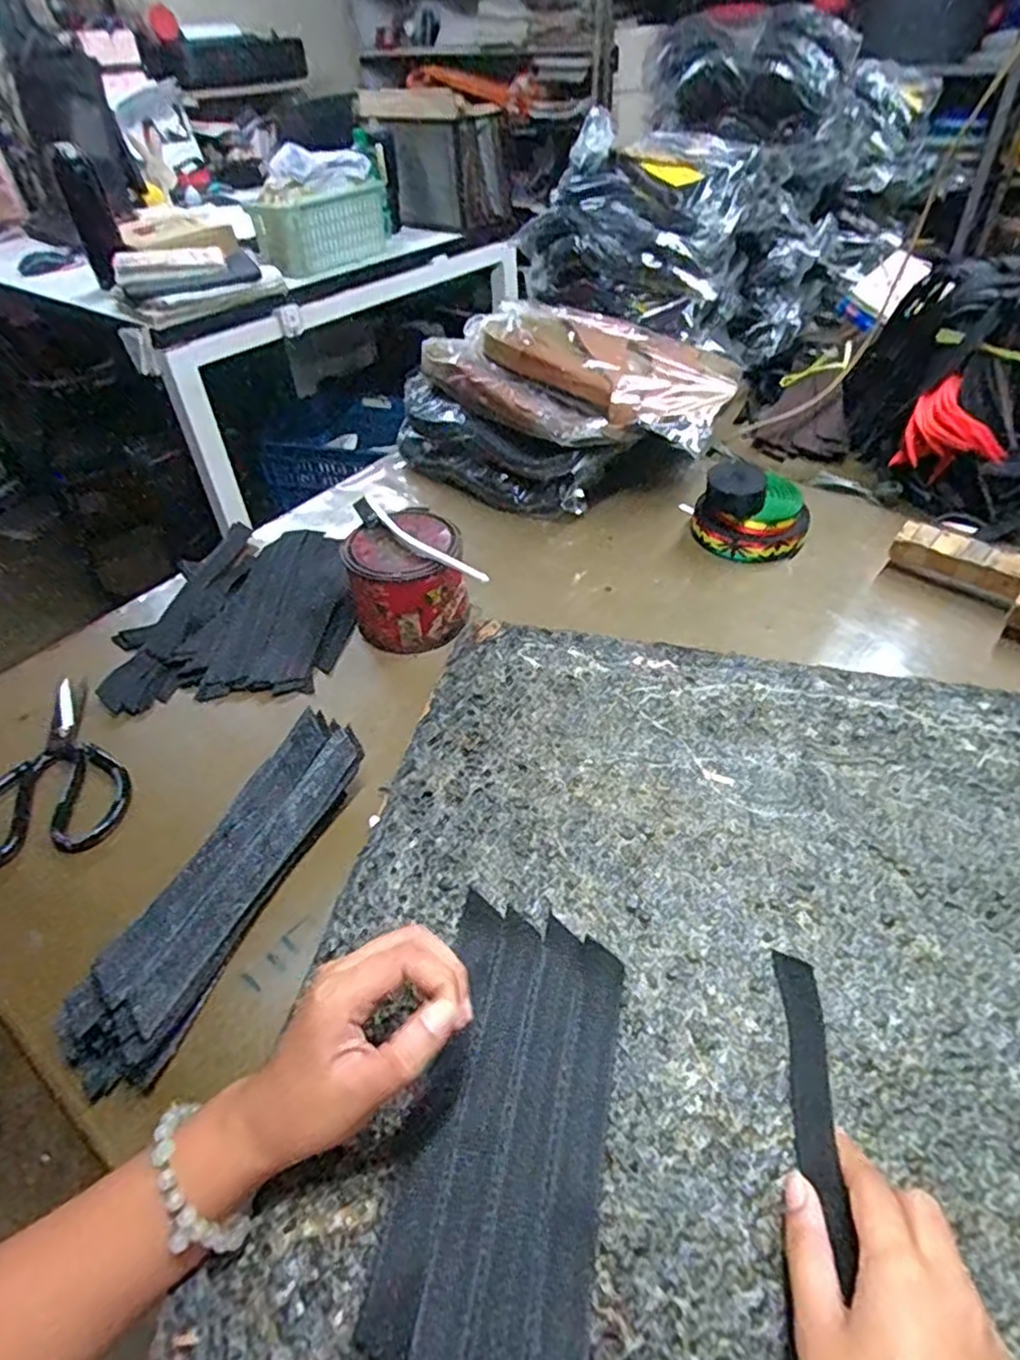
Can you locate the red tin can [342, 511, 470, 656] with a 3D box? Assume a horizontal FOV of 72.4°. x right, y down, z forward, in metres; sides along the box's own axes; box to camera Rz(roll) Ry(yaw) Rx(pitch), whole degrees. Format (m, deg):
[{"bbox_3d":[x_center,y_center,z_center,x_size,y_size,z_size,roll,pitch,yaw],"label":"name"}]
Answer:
[{"bbox_3d":[-0.093,-0.091,0.637,0.099,0.084,0.097,-2,44,2],"label":"red tin can"}]

